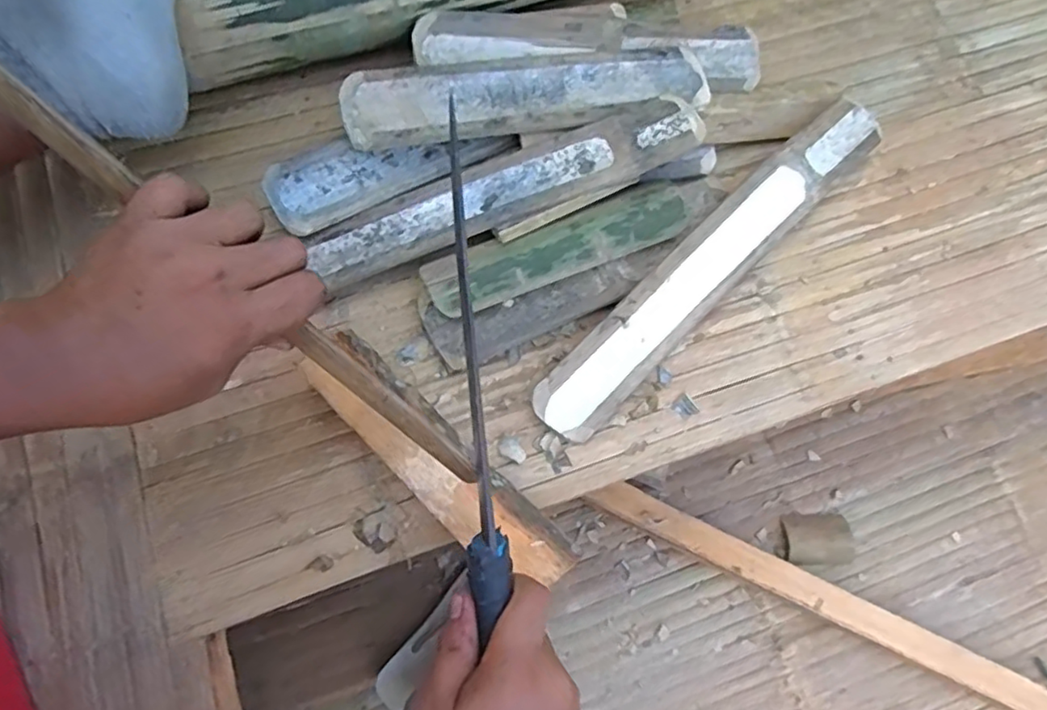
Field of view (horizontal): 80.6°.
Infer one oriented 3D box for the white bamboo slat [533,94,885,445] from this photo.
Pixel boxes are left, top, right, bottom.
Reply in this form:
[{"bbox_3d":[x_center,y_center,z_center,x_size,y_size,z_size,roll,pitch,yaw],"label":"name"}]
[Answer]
[{"bbox_3d":[0.166,-0.081,0.531,0.401,0.018,0.064,-42,97,-10],"label":"white bamboo slat"}]

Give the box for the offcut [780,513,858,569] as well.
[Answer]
[{"bbox_3d":[0.455,0.281,0.940,0.108,0.032,0.077,-2,77,-5],"label":"offcut"}]

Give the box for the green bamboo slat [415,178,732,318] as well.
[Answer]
[{"bbox_3d":[0.047,-0.098,0.508,0.263,0.019,0.049,-23,79,-10],"label":"green bamboo slat"}]

